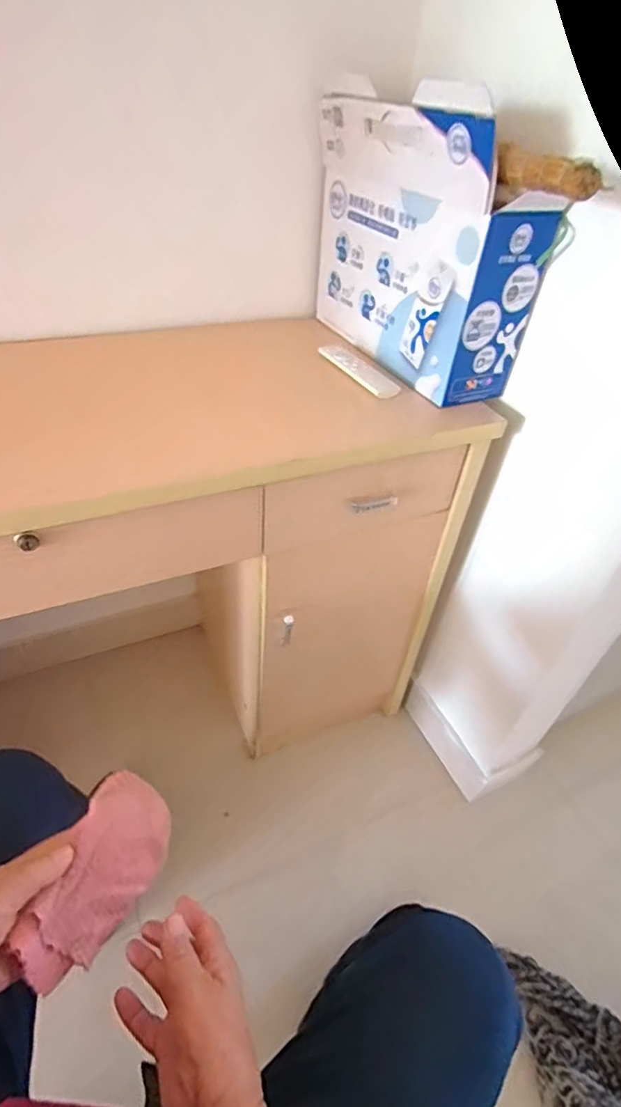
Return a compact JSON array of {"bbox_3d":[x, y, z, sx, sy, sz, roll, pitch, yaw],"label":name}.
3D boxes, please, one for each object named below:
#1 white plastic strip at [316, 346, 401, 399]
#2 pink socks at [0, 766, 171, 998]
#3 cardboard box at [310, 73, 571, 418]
[{"bbox_3d":[0.061,-0.252,0.724,0.037,0.019,0.151,-21,49,-27],"label":"white plastic strip"},{"bbox_3d":[-0.168,0.252,0.427,0.049,0.082,0.148,-14,22,41],"label":"pink socks"},{"bbox_3d":[0.134,-0.390,0.684,0.128,0.273,0.355,-17,47,-24],"label":"cardboard box"}]

